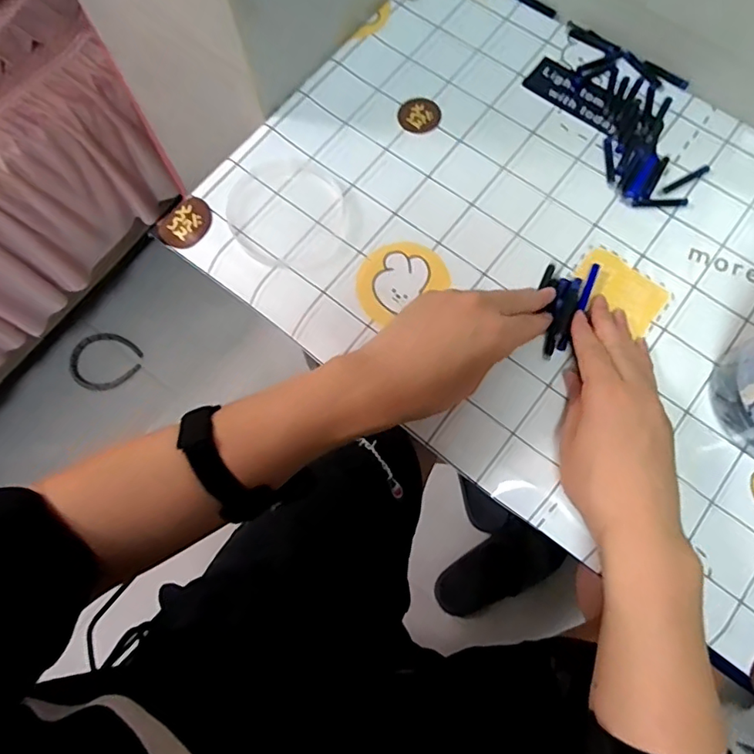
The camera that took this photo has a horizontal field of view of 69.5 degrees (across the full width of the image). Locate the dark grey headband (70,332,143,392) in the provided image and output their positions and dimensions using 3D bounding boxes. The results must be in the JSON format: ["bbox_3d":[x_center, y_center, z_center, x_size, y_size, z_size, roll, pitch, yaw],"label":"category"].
[{"bbox_3d":[-0.596,-0.036,1.181,0.147,0.019,0.133,35,77,10],"label":"dark grey headband"}]

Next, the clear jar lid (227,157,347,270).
[{"bbox_3d":[-0.078,-0.145,0.475,0.096,0.008,0.105,0,73,1],"label":"clear jar lid"}]

